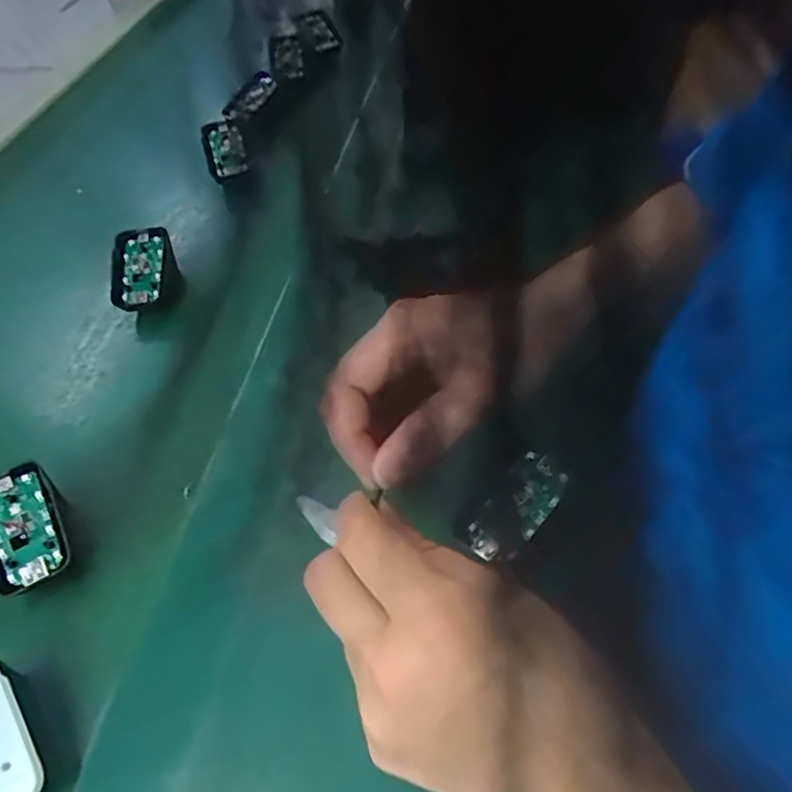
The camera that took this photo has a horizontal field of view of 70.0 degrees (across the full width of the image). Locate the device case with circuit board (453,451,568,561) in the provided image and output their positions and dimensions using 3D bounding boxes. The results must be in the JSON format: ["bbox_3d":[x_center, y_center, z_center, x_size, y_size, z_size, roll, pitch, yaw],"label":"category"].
[{"bbox_3d":[0.063,0.058,0.303,0.066,0.009,0.034,-44,61,-5],"label":"device case with circuit board"}]

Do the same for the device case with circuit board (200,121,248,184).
[{"bbox_3d":[-0.170,-0.243,0.562,0.039,0.013,0.069,-18,74,-10],"label":"device case with circuit board"}]

